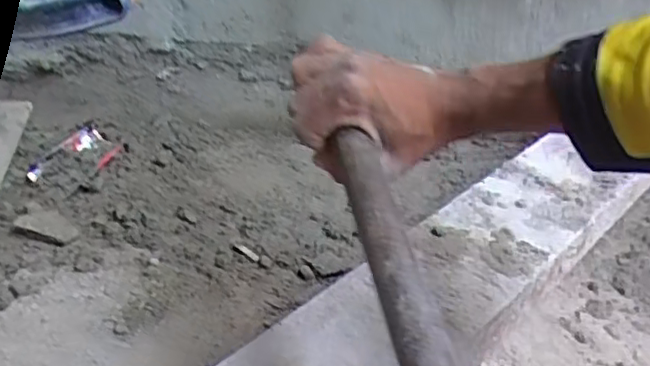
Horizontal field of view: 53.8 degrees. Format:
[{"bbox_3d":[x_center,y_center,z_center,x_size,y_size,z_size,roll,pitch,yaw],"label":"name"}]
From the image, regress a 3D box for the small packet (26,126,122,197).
[{"bbox_3d":[-0.318,-0.031,0.830,0.075,0.026,0.112,19,35,21],"label":"small packet"}]

